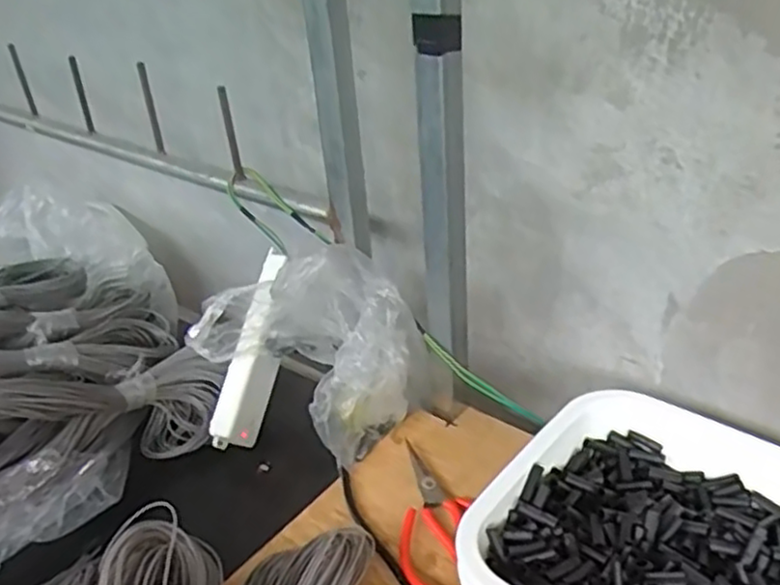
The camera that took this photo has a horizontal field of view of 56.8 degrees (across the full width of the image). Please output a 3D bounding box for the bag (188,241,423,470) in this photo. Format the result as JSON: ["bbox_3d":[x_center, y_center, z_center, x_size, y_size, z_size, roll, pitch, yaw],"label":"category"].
[{"bbox_3d":[-0.076,0.035,0.657,0.196,0.163,0.110,20,40,36],"label":"bag"}]

